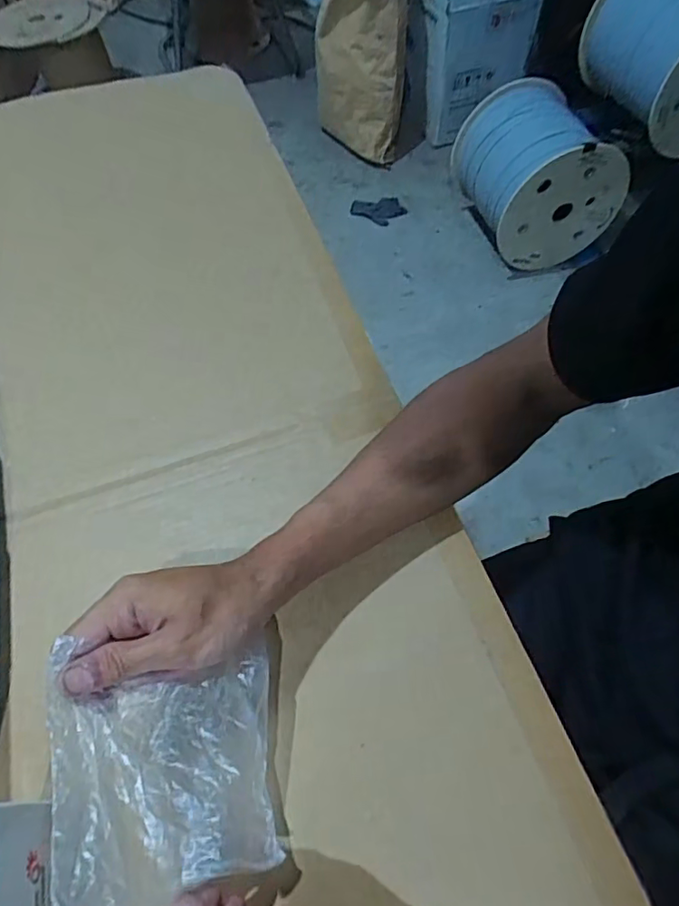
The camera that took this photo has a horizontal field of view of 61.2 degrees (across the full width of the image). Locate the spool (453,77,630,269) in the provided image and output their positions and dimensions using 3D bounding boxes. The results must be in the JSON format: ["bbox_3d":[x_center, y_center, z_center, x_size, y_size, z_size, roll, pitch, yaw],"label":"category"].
[{"bbox_3d":[0.530,-0.766,1.544,0.347,0.305,0.382,-12,59,-5],"label":"spool"}]

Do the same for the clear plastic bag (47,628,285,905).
[{"bbox_3d":[-0.089,0.165,0.308,0.117,0.017,0.123,6,58,-32],"label":"clear plastic bag"}]

